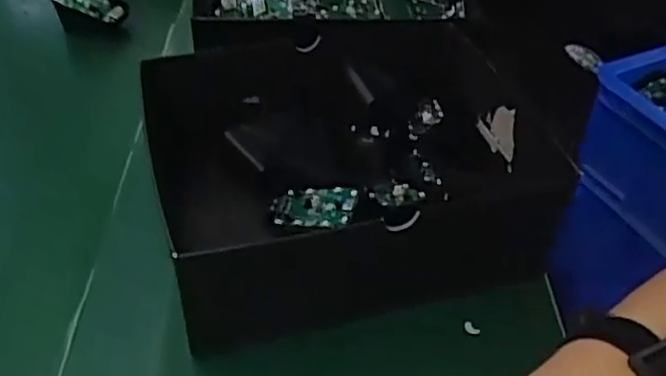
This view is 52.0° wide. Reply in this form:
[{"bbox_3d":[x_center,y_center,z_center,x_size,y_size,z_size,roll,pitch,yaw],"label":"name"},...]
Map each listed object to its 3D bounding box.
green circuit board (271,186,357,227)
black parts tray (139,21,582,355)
[{"bbox_3d":[-0.014,0.012,0.466,0.063,0.004,0.032,-1,55,28],"label":"green circuit board"},{"bbox_3d":[0.008,-0.017,0.483,0.256,0.093,0.208,-12,43,-13],"label":"black parts tray"}]

